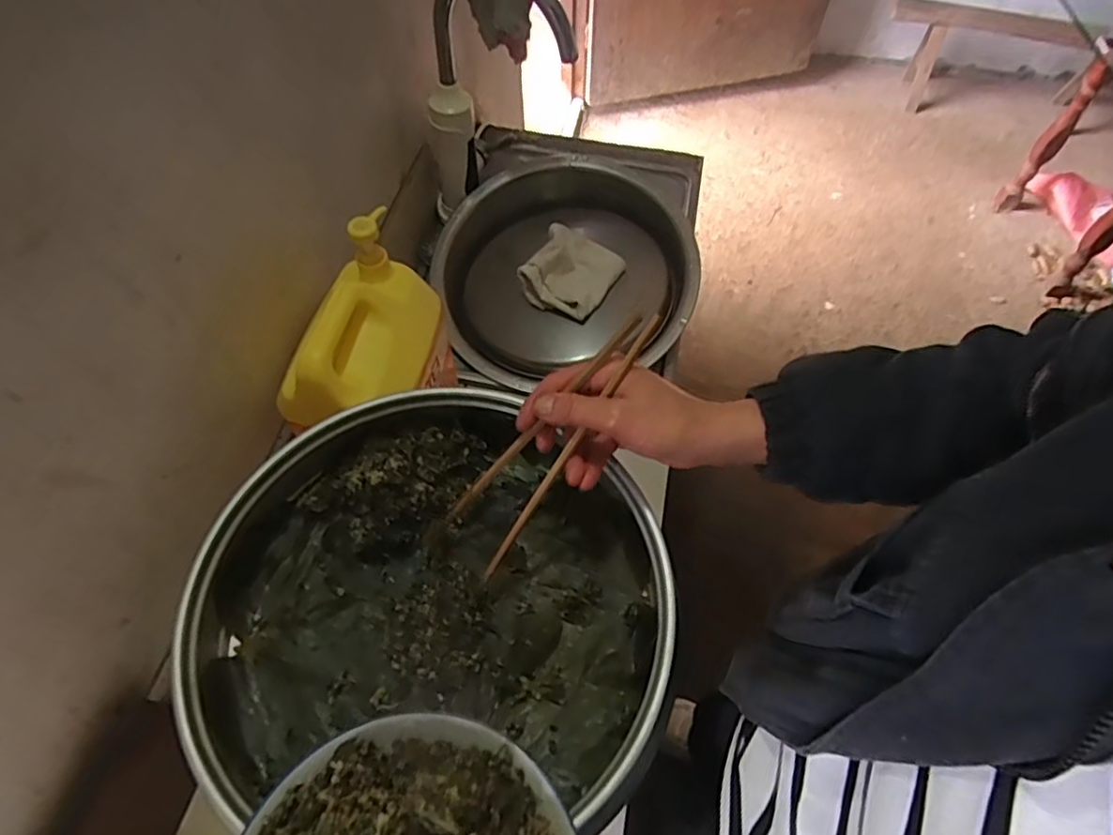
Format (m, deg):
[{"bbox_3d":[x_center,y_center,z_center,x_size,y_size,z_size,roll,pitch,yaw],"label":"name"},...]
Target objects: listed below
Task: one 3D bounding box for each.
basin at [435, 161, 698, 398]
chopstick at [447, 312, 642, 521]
[{"bbox_3d":[0.012,-0.218,0.953,0.365,0.154,0.339,0,58,0],"label":"basin"},{"bbox_3d":[-0.014,0.005,0.453,0.212,0.009,0.011,-47,63,17],"label":"chopstick"}]

